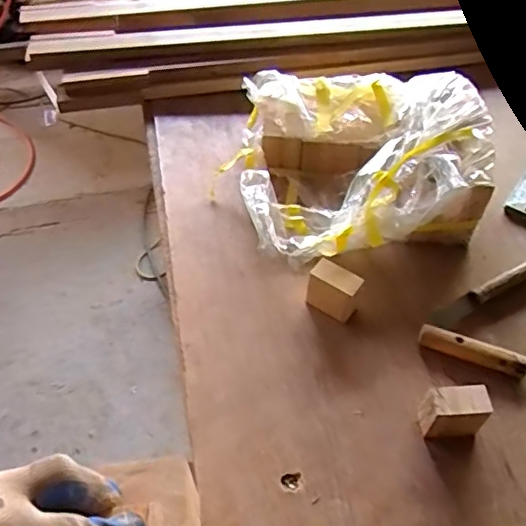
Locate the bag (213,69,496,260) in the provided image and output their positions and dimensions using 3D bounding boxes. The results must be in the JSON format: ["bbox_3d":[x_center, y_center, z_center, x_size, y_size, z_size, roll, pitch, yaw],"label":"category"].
[{"bbox_3d":[0.126,-0.138,0.784,0.350,0.125,0.300,7,52,6],"label":"bag"}]

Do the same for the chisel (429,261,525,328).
[{"bbox_3d":[0.287,0.038,0.716,0.184,0.019,0.022,-25,56,-18],"label":"chisel"}]

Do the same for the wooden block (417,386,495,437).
[{"bbox_3d":[0.201,0.160,0.594,0.063,0.060,0.036,-6,52,-4],"label":"wooden block"}]

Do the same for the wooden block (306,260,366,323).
[{"bbox_3d":[0.085,0.033,0.686,0.061,0.058,0.034,28,57,21],"label":"wooden block"}]

